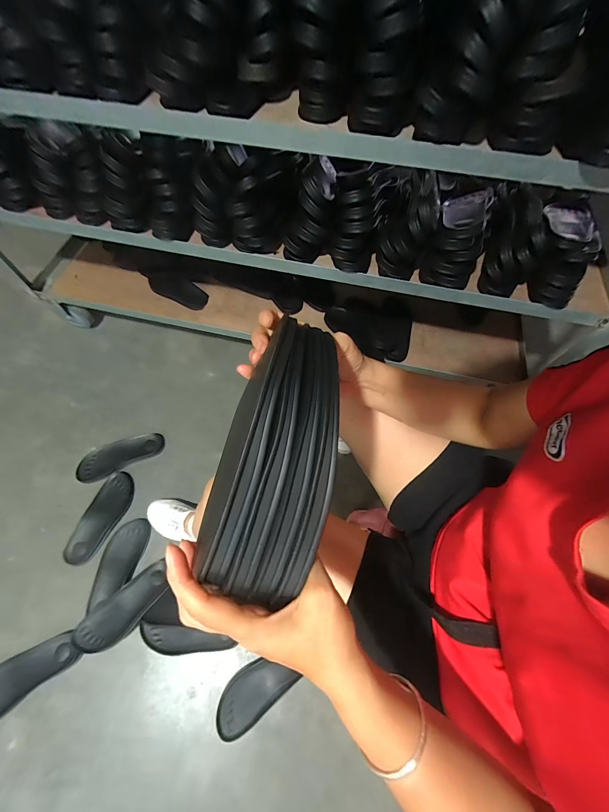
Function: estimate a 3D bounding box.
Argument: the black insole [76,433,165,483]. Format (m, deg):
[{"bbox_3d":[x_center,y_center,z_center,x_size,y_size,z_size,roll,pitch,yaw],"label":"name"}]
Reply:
[{"bbox_3d":[-0.535,0.143,0.902,0.234,0.014,0.092,-21,65,-13],"label":"black insole"}]

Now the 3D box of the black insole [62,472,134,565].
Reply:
[{"bbox_3d":[-0.548,0.292,0.826,0.099,0.025,0.233,20,63,8],"label":"black insole"}]

